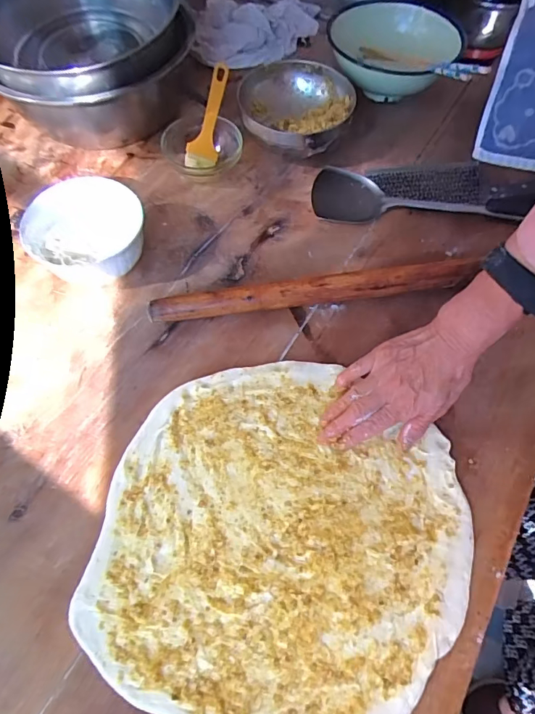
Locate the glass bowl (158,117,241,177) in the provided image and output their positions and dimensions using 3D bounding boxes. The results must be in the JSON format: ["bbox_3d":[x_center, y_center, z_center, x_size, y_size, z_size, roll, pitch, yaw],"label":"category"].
[{"bbox_3d":[-0.087,-0.277,0.583,0.106,0.042,0.100,0,64,0],"label":"glass bowl"}]

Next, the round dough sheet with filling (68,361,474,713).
[{"bbox_3d":[0.014,0.150,0.393,0.309,0.008,0.302,0,64,0],"label":"round dough sheet with filling"}]

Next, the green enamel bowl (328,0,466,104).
[{"bbox_3d":[0.178,-0.423,0.632,0.174,0.078,0.161,0,64,-1],"label":"green enamel bowl"}]

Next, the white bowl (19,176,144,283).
[{"bbox_3d":[-0.201,-0.135,0.498,0.122,0.074,0.122,0,64,0],"label":"white bowl"}]

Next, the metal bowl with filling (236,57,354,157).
[{"bbox_3d":[0.042,-0.320,0.590,0.141,0.067,0.148,0,64,-1],"label":"metal bowl with filling"}]

